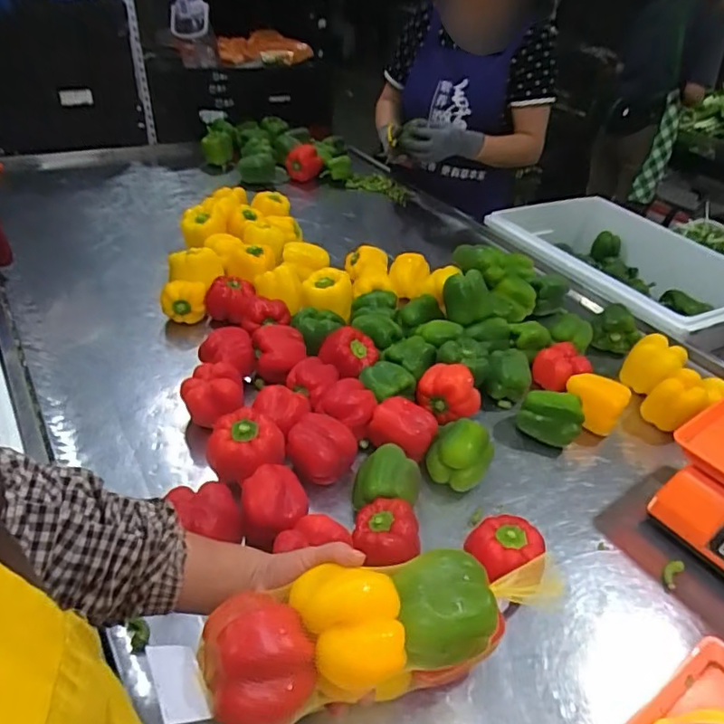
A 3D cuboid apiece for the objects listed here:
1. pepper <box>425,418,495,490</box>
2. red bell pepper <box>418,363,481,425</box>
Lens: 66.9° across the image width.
[{"bbox_3d":[0.133,0.128,0.741,0.075,0.073,0.075,5,38,-4],"label":"pepper"},{"bbox_3d":[0.131,0.041,0.808,0.068,0.066,0.078,-25,49,-35],"label":"red bell pepper"}]

